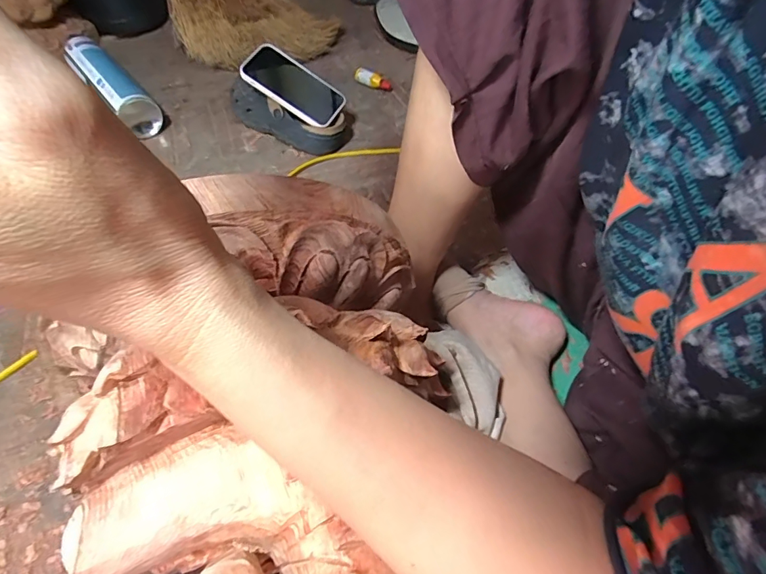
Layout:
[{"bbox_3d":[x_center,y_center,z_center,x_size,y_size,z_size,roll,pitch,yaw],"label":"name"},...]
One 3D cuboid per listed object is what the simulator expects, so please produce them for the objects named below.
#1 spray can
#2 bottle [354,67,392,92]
[{"bbox_3d":[-0.447,-0.334,0.732,0.061,0.065,0.272,-31,59,-26],"label":"spray can"},{"bbox_3d":[-0.020,-0.388,0.829,0.076,0.026,0.025,19,52,11],"label":"bottle"}]

